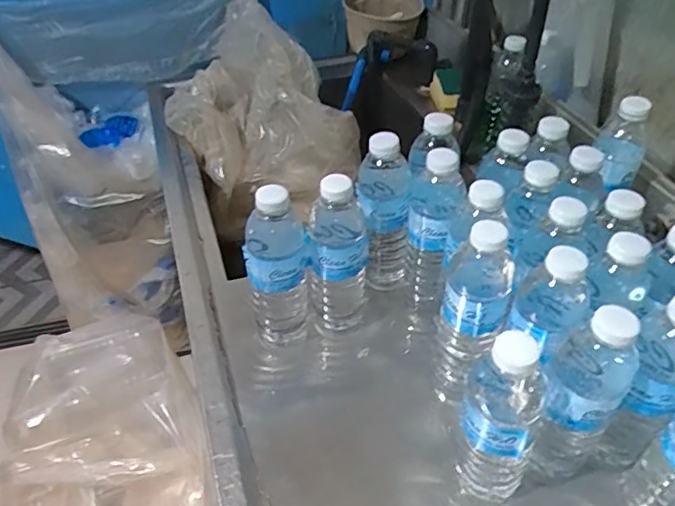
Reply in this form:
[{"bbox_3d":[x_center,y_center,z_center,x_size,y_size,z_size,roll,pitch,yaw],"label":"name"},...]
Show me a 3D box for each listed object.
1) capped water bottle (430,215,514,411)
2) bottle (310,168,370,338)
[{"bbox_3d":[0.129,0.061,0.528,0.058,0.203,0.066,15,45,14],"label":"capped water bottle"},{"bbox_3d":[0.002,0.002,0.602,0.062,0.198,0.064,1,43,-1],"label":"bottle"}]

